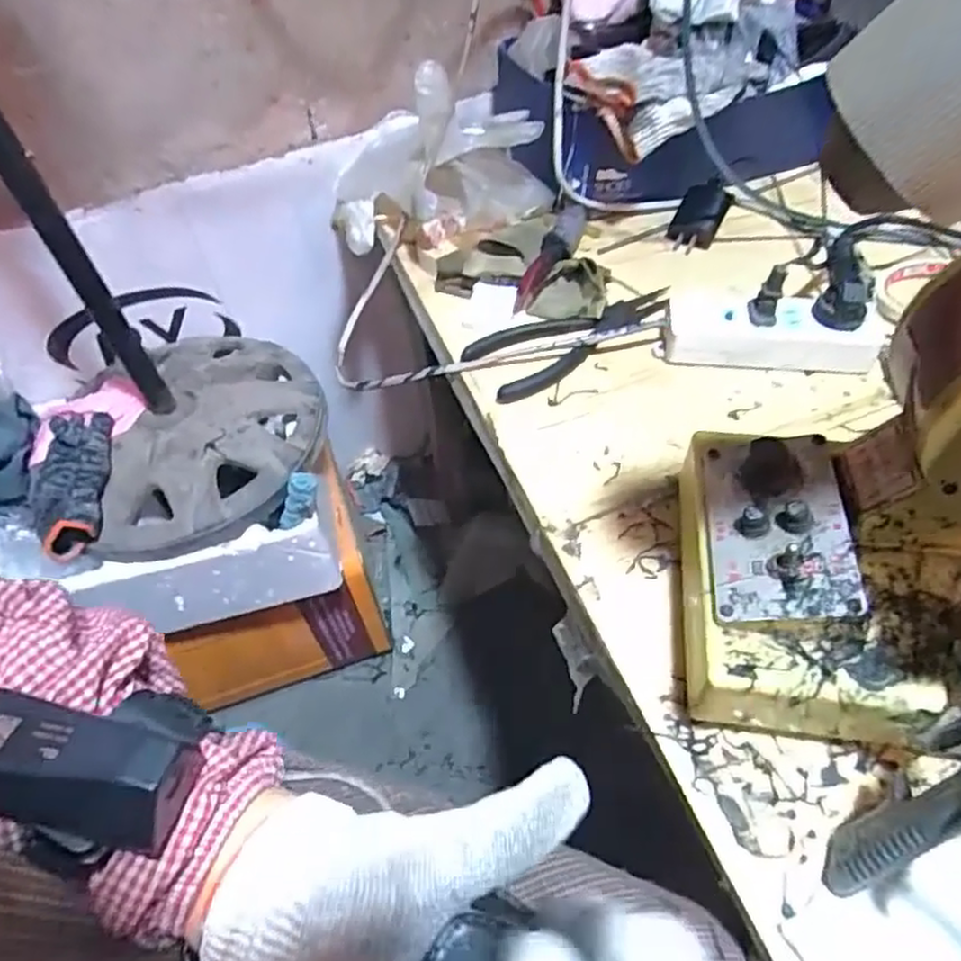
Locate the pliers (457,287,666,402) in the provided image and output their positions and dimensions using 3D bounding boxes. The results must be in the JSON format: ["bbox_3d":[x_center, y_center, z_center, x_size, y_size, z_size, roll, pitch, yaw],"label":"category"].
[{"bbox_3d":[0.076,-0.124,0.574,0.180,0.024,0.077,-29,55,-18],"label":"pliers"}]

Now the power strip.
[{"bbox_3d":[0.225,-0.117,0.541,0.158,0.038,0.060,6,52,9],"label":"power strip"}]

